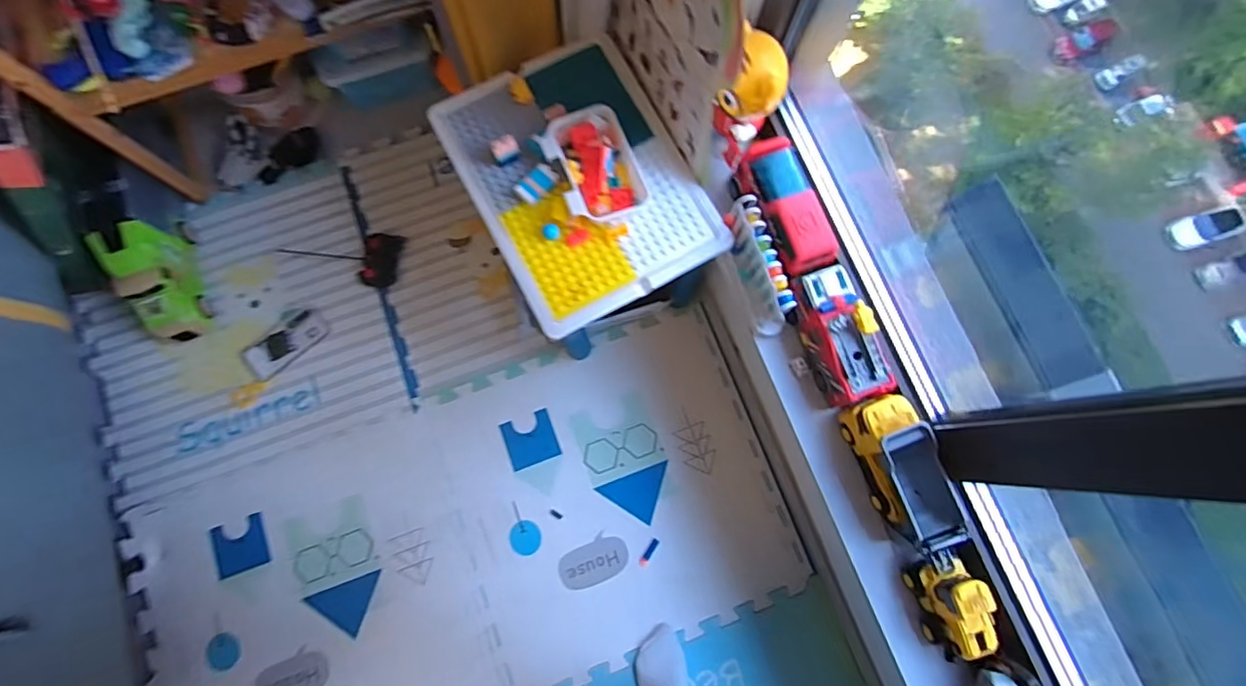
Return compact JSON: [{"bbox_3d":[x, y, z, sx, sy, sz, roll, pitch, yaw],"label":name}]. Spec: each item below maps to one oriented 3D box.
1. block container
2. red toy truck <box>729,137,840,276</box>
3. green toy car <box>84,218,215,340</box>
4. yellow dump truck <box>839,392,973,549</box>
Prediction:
[{"bbox_3d":[-0.042,-0.259,0.810,0.118,0.047,0.158,-23,80,-5],"label":"block container"},{"bbox_3d":[0.234,-0.186,0.804,0.086,0.086,0.190,-21,80,-5],"label":"red toy truck"},{"bbox_3d":[-0.897,-0.132,1.068,0.099,0.153,0.242,-18,79,-4],"label":"green toy car"},{"bbox_3d":[0.376,0.173,0.750,0.076,0.086,0.210,-22,80,-5],"label":"yellow dump truck"}]

